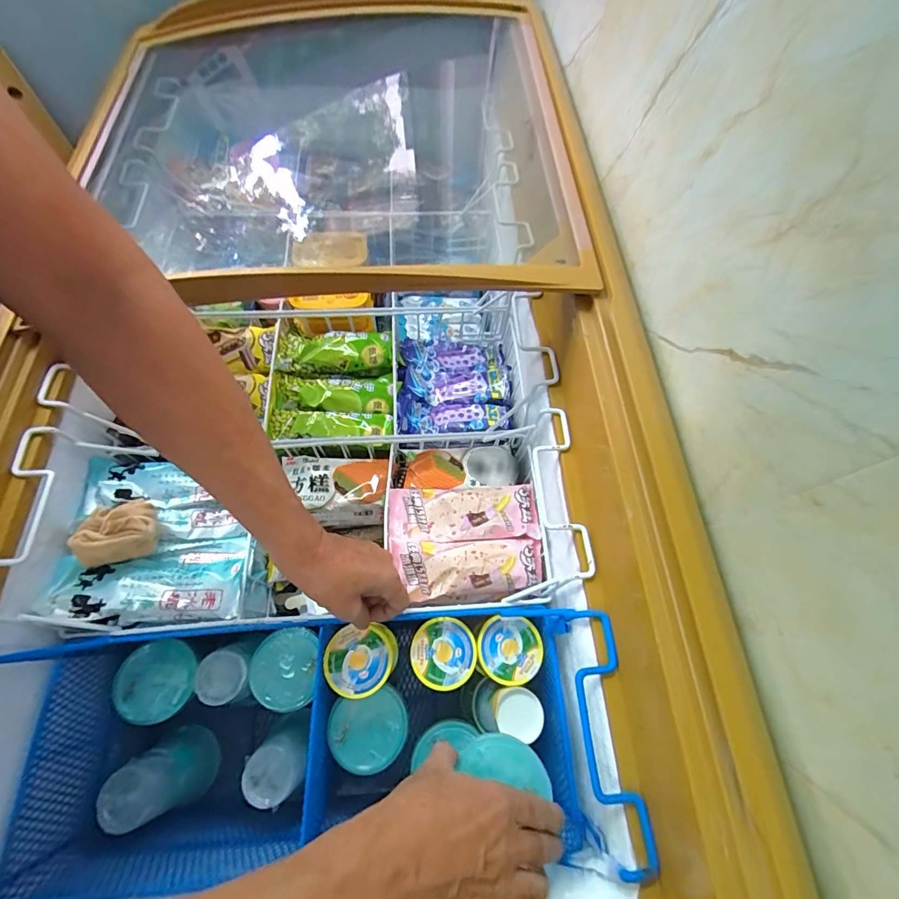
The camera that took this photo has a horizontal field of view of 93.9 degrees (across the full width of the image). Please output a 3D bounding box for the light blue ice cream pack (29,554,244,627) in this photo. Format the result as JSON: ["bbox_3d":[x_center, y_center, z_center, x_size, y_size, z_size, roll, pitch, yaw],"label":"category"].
[{"bbox_3d":[-0.326,0.149,0.460,0.180,0.045,0.076,-2,66,-4],"label":"light blue ice cream pack"}]

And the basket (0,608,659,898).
[{"bbox_3d":[-0.130,0.307,0.471,0.546,0.302,0.216,-1,66,-4],"label":"basket"}]

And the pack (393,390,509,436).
[{"bbox_3d":[0.002,-0.052,0.623,0.157,0.019,0.073,1,66,-3],"label":"pack"}]

